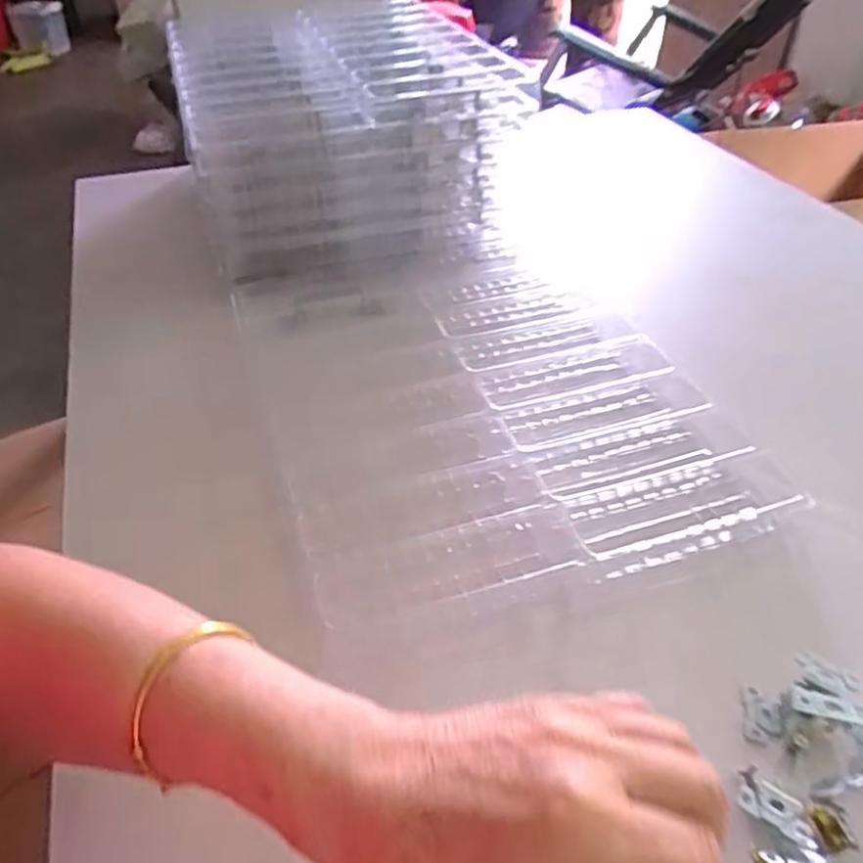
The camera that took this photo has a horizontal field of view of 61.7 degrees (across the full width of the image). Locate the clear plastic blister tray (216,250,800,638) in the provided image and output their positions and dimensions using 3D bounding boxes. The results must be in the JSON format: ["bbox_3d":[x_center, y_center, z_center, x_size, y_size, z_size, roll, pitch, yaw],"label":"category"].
[{"bbox_3d":[0.034,-0.045,0.600,0.331,0.024,0.415,-13,42,-14],"label":"clear plastic blister tray"}]

